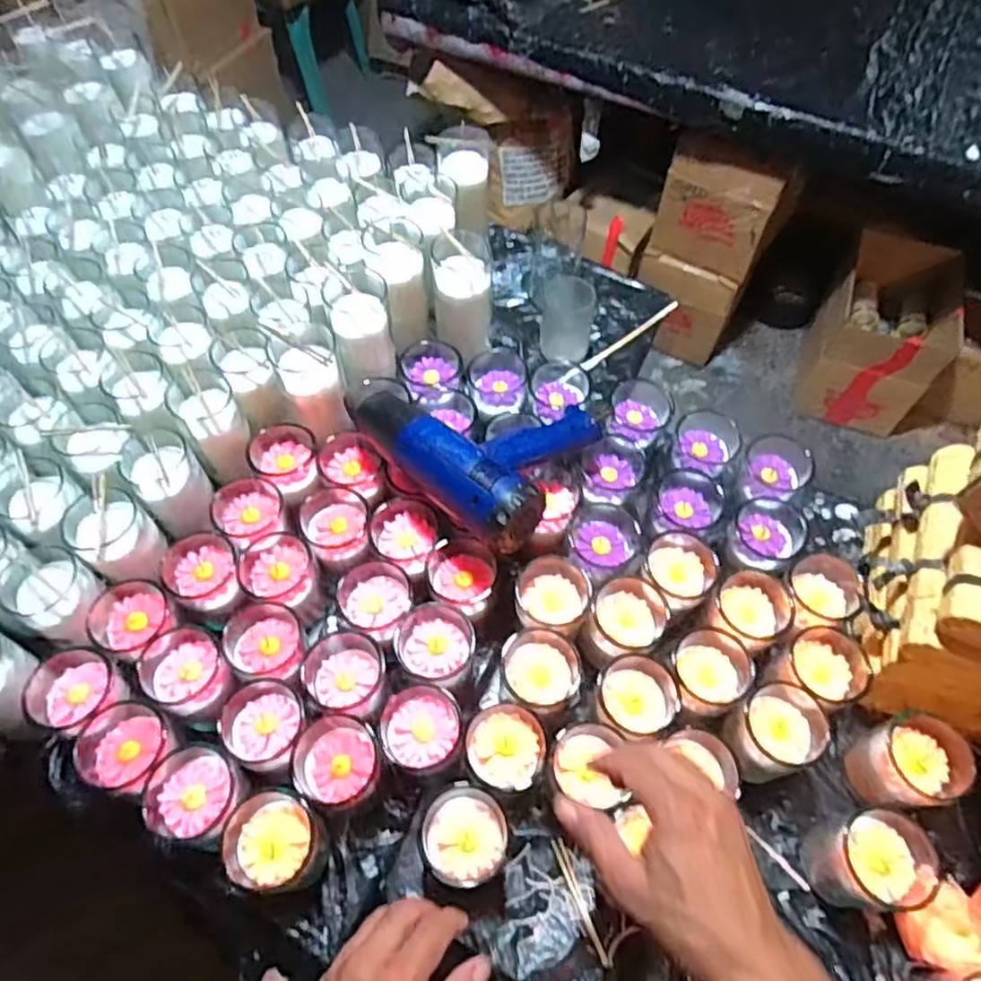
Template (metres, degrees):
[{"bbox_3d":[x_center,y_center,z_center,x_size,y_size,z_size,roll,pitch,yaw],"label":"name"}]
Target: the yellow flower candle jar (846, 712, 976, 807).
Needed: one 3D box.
[{"bbox_3d":[0.368,0.246,0.604,0.067,0.085,0.069,1,58,-1],"label":"yellow flower candle jar"}]

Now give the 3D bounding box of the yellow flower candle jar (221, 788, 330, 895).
[{"bbox_3d":[-0.178,0.296,0.566,0.068,0.077,0.073,-1,58,-2],"label":"yellow flower candle jar"}]

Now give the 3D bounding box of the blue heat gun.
[{"bbox_3d":[-0.012,-0.080,0.674,0.177,0.077,0.242,-38,66,-23],"label":"blue heat gun"}]

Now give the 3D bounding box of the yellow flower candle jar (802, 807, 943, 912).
[{"bbox_3d":[0.316,0.316,0.573,0.076,0.081,0.074,-11,59,-9],"label":"yellow flower candle jar"}]

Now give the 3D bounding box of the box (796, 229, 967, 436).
[{"bbox_3d":[0.960,-0.373,1.668,0.305,0.333,0.317,27,61,15],"label":"box"}]

